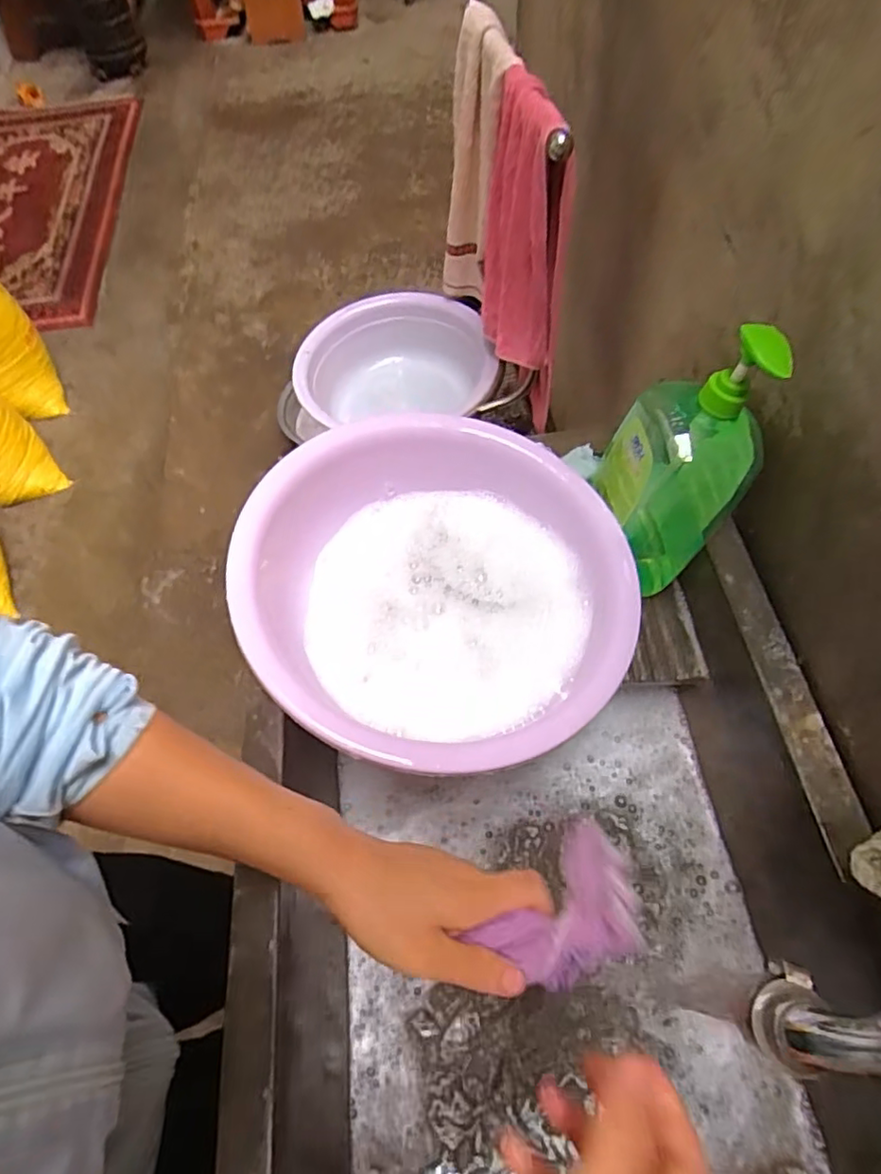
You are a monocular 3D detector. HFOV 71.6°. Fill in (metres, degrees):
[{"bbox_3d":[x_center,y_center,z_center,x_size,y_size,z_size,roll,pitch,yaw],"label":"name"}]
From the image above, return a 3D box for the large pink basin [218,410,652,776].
[{"bbox_3d":[0.000,-0.007,0.554,0.336,0.106,0.341,-1,61,3],"label":"large pink basin"}]

